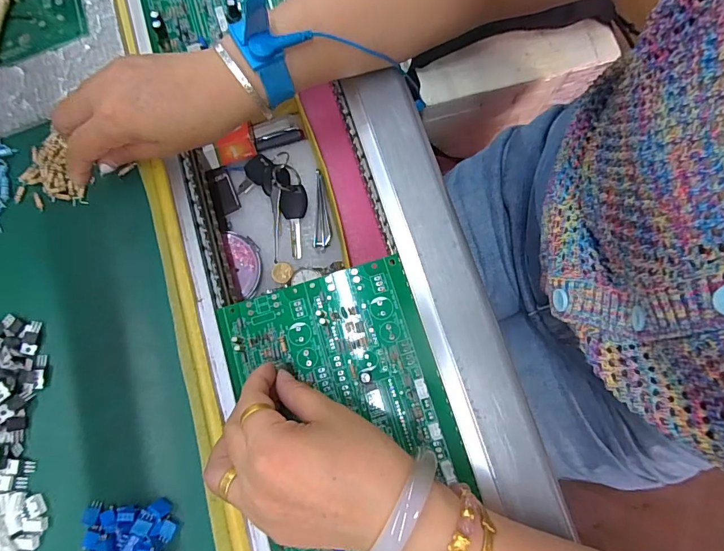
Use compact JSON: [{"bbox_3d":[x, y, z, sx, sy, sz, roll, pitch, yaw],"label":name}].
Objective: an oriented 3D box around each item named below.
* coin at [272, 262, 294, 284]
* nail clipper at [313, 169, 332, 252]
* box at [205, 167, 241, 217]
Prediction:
[{"bbox_3d":[-0.072,-0.003,0.391,0.019,0.004,0.021,-19,75,-1],"label":"coin"},{"bbox_3d":[-0.036,-0.060,0.401,0.016,0.012,0.074,-1,78,2],"label":"nail clipper"},{"bbox_3d":[-0.132,-0.080,0.409,0.022,0.005,0.046,-23,78,-2],"label":"box"}]

